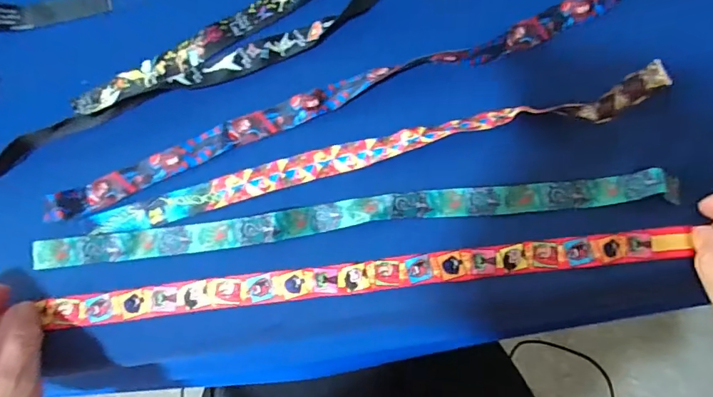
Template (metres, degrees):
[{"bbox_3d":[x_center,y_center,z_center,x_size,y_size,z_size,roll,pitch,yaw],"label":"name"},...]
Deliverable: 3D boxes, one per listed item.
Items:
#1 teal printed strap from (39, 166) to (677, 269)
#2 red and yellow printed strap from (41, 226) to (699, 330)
[{"bbox_3d":[-0.001,0.011,0.304,0.425,0.009,0.024,-7,86,0],"label":"teal printed strap"},{"bbox_3d":[0.009,0.052,0.305,0.424,0.006,0.023,-6,82,-1],"label":"red and yellow printed strap"}]

